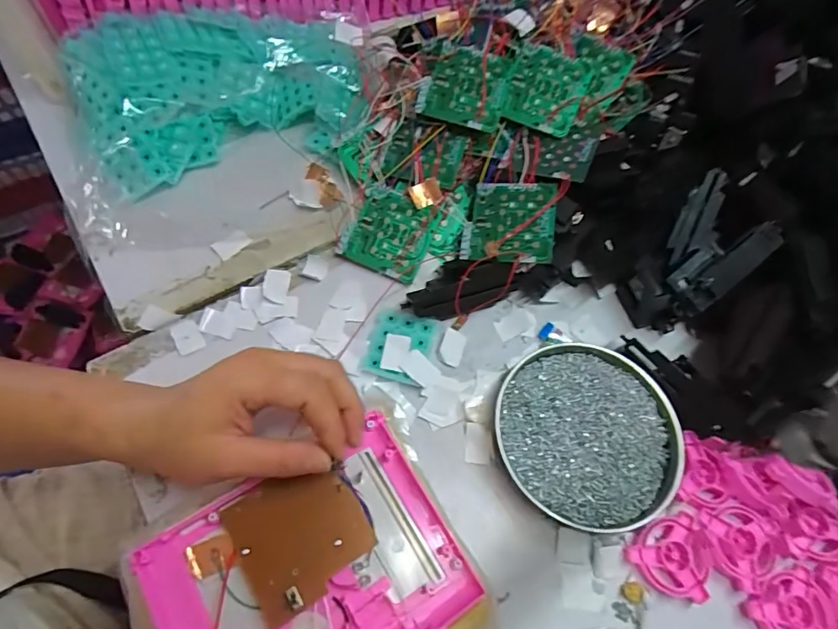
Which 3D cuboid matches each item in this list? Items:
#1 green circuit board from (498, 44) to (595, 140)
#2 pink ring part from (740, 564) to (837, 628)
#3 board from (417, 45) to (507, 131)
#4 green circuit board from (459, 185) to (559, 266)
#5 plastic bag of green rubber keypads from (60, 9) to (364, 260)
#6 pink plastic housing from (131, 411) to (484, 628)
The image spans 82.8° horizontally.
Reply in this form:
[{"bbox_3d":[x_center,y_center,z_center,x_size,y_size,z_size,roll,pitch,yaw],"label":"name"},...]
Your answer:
[{"bbox_3d":[0.111,-0.201,0.425,0.068,0.006,0.071,22,89,6],"label":"green circuit board"},{"bbox_3d":[0.249,0.203,0.317,0.055,0.011,0.052,-9,64,-9],"label":"pink ring part"},{"bbox_3d":[0.040,-0.202,0.422,0.072,0.006,0.070,11,83,2],"label":"board"},{"bbox_3d":[0.075,-0.078,0.397,0.072,0.009,0.073,4,72,17],"label":"green circuit board"},{"bbox_3d":[-0.174,-0.188,0.429,0.285,0.074,0.187,-21,67,-14],"label":"plastic bag of green rubber keypads"},{"bbox_3d":[-0.063,0.157,0.282,0.162,0.025,0.131,-30,70,-15],"label":"pink plastic housing"}]

